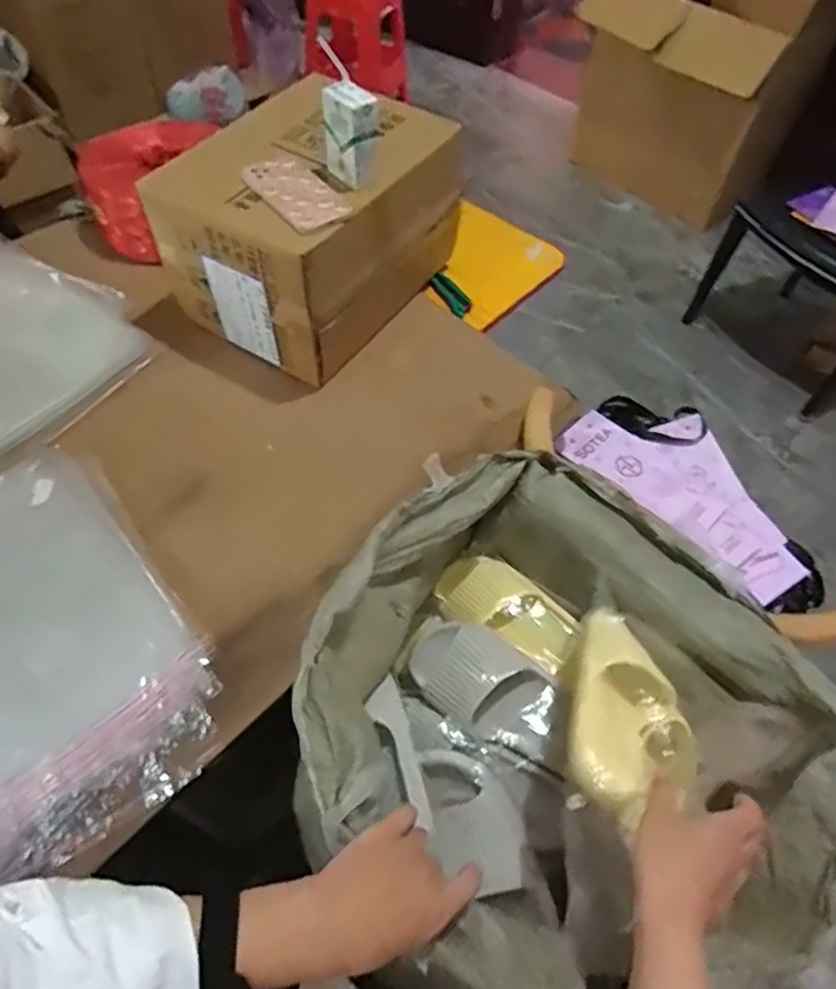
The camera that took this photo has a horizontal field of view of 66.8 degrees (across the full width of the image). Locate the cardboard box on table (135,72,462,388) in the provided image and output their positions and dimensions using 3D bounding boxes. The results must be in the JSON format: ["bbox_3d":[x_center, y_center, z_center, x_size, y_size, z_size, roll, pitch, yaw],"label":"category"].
[{"bbox_3d":[-0.160,-0.417,1.000,0.292,0.261,0.388,31,59,16],"label":"cardboard box on table"}]

